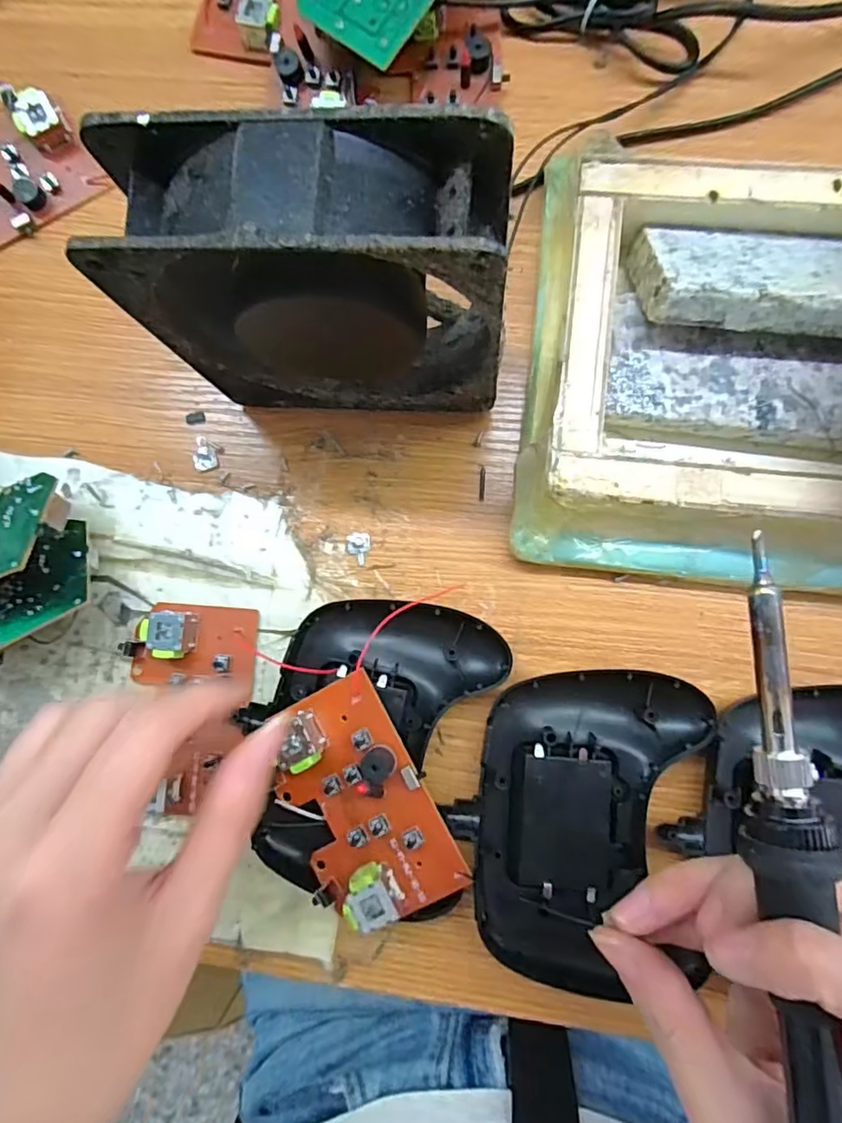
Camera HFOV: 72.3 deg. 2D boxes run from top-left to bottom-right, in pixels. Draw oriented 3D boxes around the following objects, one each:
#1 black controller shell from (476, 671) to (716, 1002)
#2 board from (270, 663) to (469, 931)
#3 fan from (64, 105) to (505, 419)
[{"bbox_3d":[0.070,0.106,0.235,0.090,0.020,0.117,0,85,4],"label":"black controller shell"},{"bbox_3d":[-0.025,0.095,0.223,0.053,0.014,0.090,-30,83,1],"label":"board"},{"bbox_3d":[-0.031,-0.092,0.207,0.117,0.121,0.041,4,85,5],"label":"fan"}]

